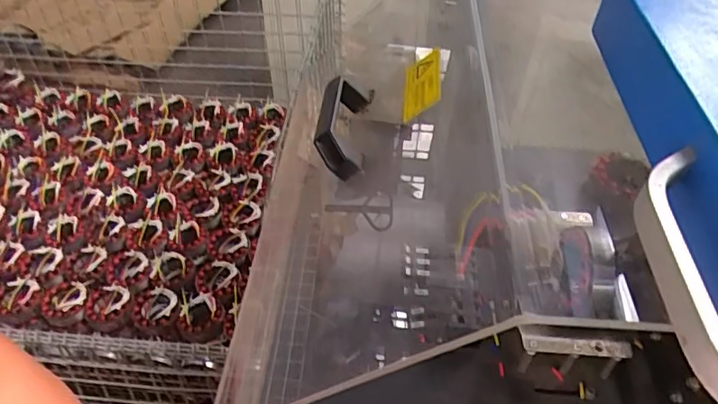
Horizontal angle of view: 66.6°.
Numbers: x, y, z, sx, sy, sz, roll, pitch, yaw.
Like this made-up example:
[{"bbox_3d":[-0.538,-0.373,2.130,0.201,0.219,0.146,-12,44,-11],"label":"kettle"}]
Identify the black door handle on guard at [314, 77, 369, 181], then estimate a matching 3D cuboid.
[{"bbox_3d":[-0.015,-0.064,0.451,0.038,0.040,0.105,3,45,1],"label":"black door handle on guard"}]

